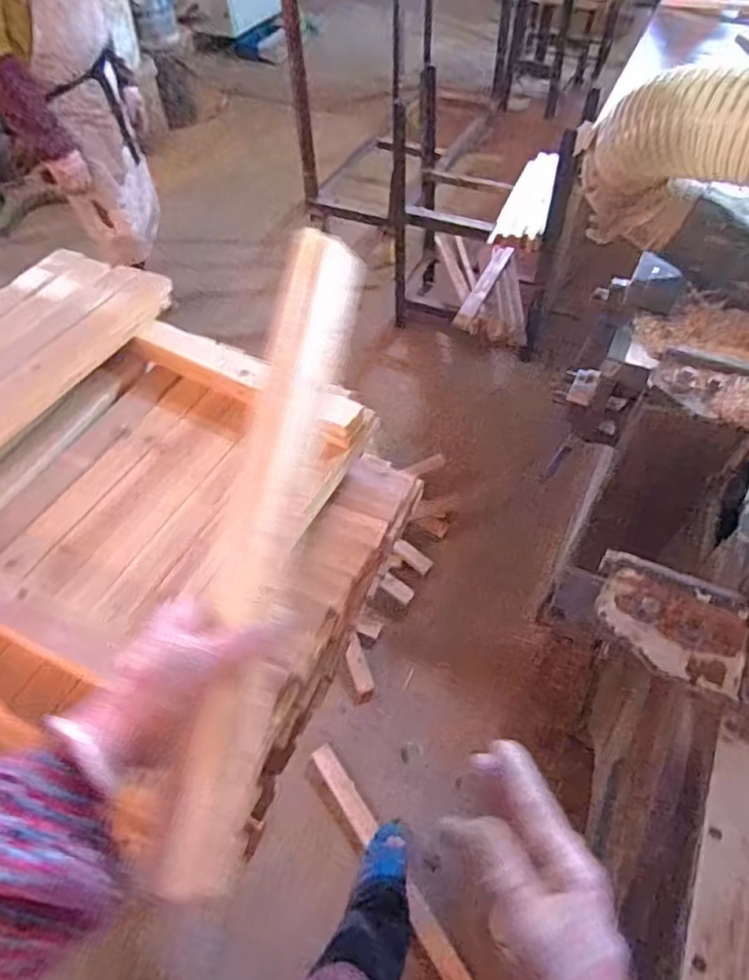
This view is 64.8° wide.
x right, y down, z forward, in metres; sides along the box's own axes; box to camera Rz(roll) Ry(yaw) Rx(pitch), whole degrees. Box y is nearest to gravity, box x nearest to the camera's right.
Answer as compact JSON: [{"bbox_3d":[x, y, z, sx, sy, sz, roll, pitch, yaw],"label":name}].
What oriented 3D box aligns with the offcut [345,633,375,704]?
[{"bbox_3d":[-0.035,0.420,1.395,0.051,0.024,0.156,-12,54,-6],"label":"offcut"}]

